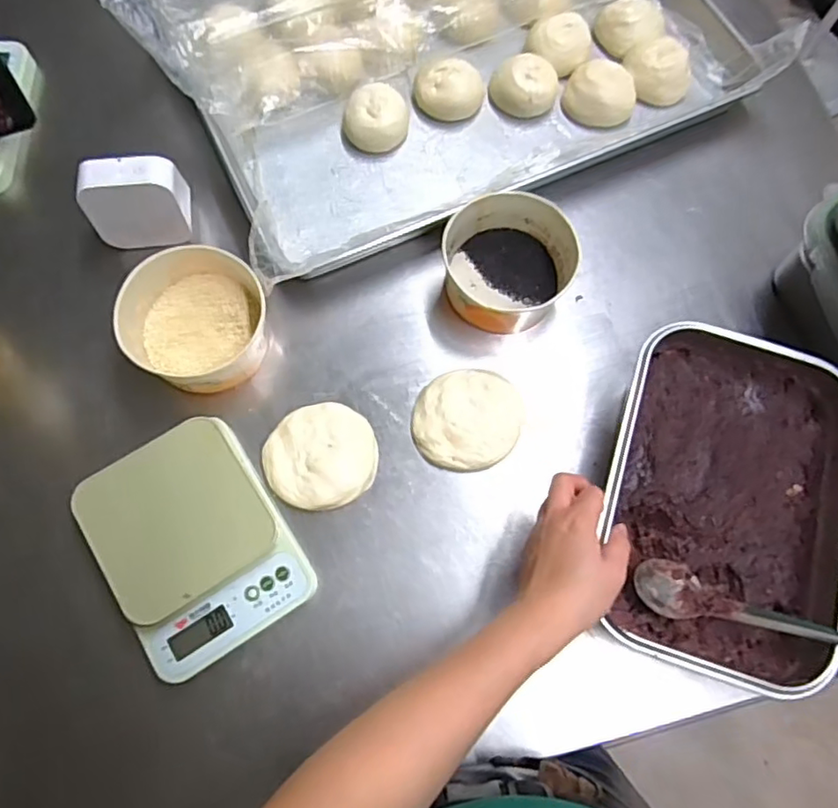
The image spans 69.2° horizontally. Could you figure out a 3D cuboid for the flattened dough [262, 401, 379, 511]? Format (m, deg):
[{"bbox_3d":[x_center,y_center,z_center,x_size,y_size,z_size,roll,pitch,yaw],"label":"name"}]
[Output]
[{"bbox_3d":[-0.092,0.049,0.573,0.102,0.017,0.097,1,71,-2],"label":"flattened dough"}]

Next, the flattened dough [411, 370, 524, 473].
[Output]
[{"bbox_3d":[0.048,0.016,0.589,0.106,0.014,0.095,-10,72,-5],"label":"flattened dough"}]

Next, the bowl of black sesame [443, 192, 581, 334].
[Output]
[{"bbox_3d":[0.089,-0.142,0.614,0.123,0.064,0.129,1,71,-2],"label":"bowl of black sesame"}]

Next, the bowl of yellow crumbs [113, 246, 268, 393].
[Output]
[{"bbox_3d":[-0.213,-0.080,0.581,0.128,0.064,0.129,1,71,-2],"label":"bowl of yellow crumbs"}]

